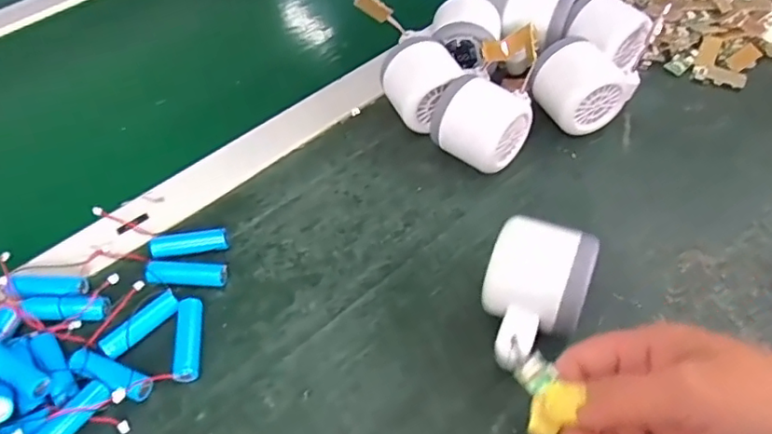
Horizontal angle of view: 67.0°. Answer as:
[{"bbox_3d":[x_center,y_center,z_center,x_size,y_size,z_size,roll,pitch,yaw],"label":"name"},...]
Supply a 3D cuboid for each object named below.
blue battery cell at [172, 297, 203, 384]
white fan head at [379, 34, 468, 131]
[{"bbox_3d":[-0.119,0.074,0.354,0.016,0.012,0.052,-9,50,-4],"label":"blue battery cell"},{"bbox_3d":[0.029,-0.103,0.464,0.058,0.051,0.071,-23,53,-15],"label":"white fan head"}]

